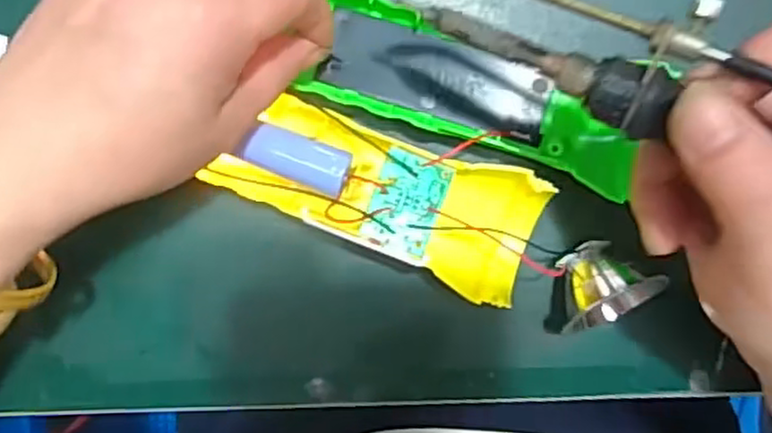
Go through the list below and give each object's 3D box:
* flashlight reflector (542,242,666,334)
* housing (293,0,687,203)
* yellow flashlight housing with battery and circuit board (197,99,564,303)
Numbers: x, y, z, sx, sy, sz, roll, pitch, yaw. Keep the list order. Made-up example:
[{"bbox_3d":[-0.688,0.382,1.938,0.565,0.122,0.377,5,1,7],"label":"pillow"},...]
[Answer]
[{"bbox_3d":[0.085,0.026,0.281,0.047,0.028,0.033,-22,95,2],"label":"flashlight reflector"},{"bbox_3d":[0.033,-0.046,0.277,0.129,0.026,0.043,25,95,5],"label":"housing"},{"bbox_3d":[0.003,-0.010,0.276,0.121,0.029,0.050,23,95,-3],"label":"yellow flashlight housing with battery and circuit board"}]

